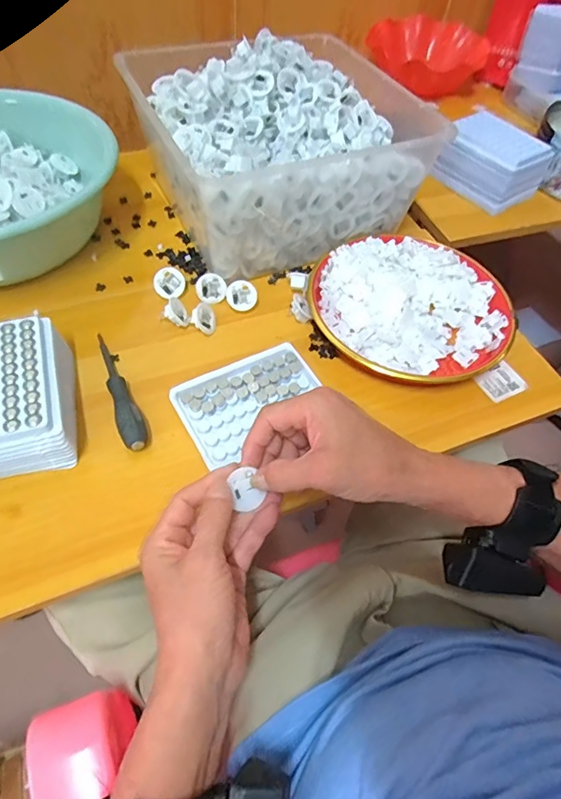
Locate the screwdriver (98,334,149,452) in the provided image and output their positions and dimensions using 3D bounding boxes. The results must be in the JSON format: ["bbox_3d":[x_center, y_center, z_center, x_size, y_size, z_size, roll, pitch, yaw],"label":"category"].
[{"bbox_3d":[-0.148,-0.012,0.442,0.023,0.021,0.139,-17,58,-16],"label":"screwdriver"}]

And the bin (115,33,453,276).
[{"bbox_3d":[-0.006,-0.308,0.576,0.293,0.129,0.262,-20,59,-18],"label":"bin"}]

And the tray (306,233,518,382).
[{"bbox_3d":[0.143,-0.108,0.534,0.216,0.034,0.201,2,55,-3],"label":"tray"}]

